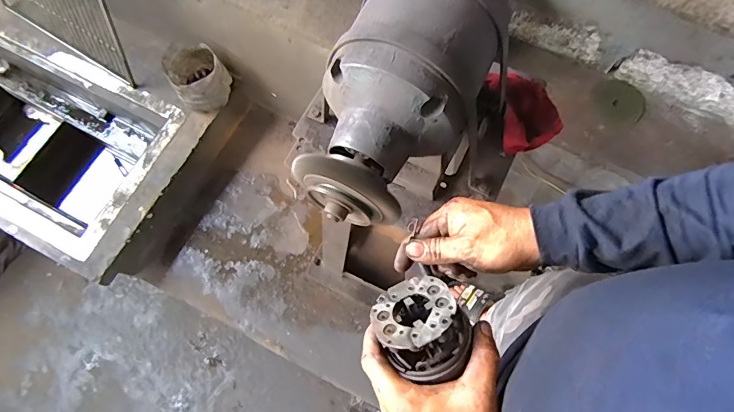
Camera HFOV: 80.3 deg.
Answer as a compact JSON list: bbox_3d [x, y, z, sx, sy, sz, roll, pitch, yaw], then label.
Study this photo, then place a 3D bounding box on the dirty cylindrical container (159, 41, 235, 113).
[{"bbox_3d":[-0.504,-0.389,1.313,0.162,0.118,0.188,-33,73,-10],"label":"dirty cylindrical container"}]

